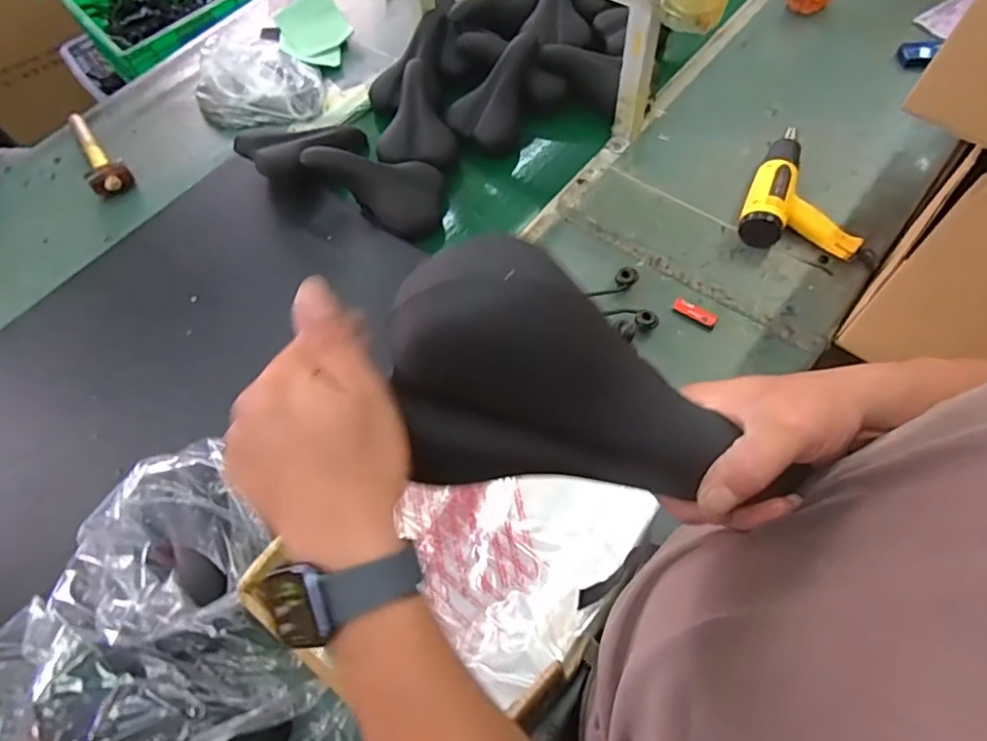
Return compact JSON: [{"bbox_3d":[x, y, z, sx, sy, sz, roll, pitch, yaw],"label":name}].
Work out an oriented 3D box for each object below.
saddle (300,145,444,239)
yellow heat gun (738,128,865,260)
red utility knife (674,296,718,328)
[{"bbox_3d":[-0.214,-0.355,1.075,0.252,0.082,0.122,23,62,-18],"label":"saddle"},{"bbox_3d":[0.545,-0.324,1.029,0.199,0.070,0.248,11,64,10],"label":"yellow heat gun"},{"bbox_3d":[0.334,-0.096,0.961,0.073,0.010,0.026,33,69,19],"label":"red utility knife"}]

